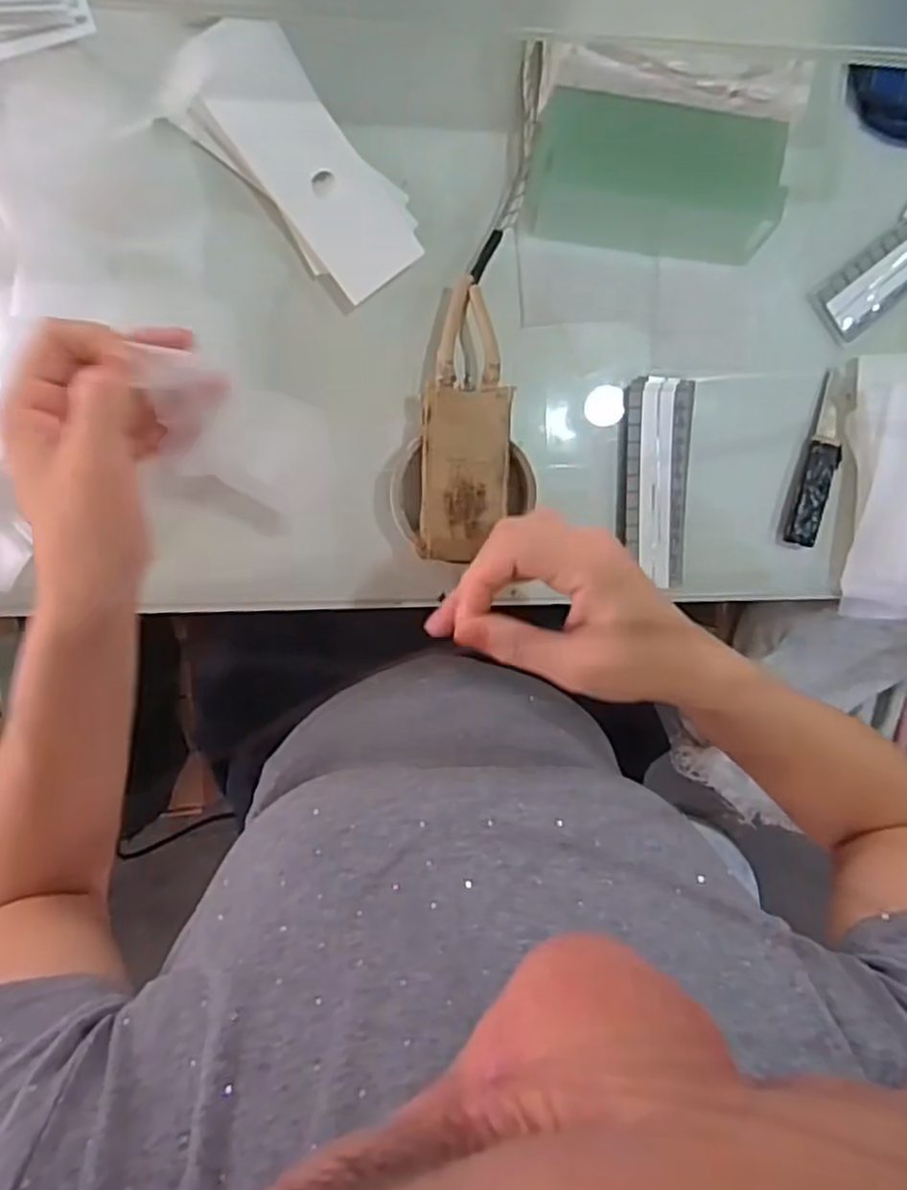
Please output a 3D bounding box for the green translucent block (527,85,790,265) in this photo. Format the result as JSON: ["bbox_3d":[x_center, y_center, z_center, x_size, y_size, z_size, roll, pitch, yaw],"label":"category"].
[{"bbox_3d":[0.120,-0.248,0.451,0.143,0.046,0.067,5,97,-6],"label":"green translucent block"}]

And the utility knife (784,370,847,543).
[{"bbox_3d":[0.246,-0.089,0.500,0.021,0.007,0.114,12,97,-7],"label":"utility knife"}]

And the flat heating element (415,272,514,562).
[{"bbox_3d":[0.008,-0.104,0.450,0.052,0.014,0.164,2,92,-7],"label":"flat heating element"}]

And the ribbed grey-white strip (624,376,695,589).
[{"bbox_3d":[0.133,-0.073,0.489,0.044,0.004,0.130,-1,97,-10],"label":"ribbed grey-white strip"}]

